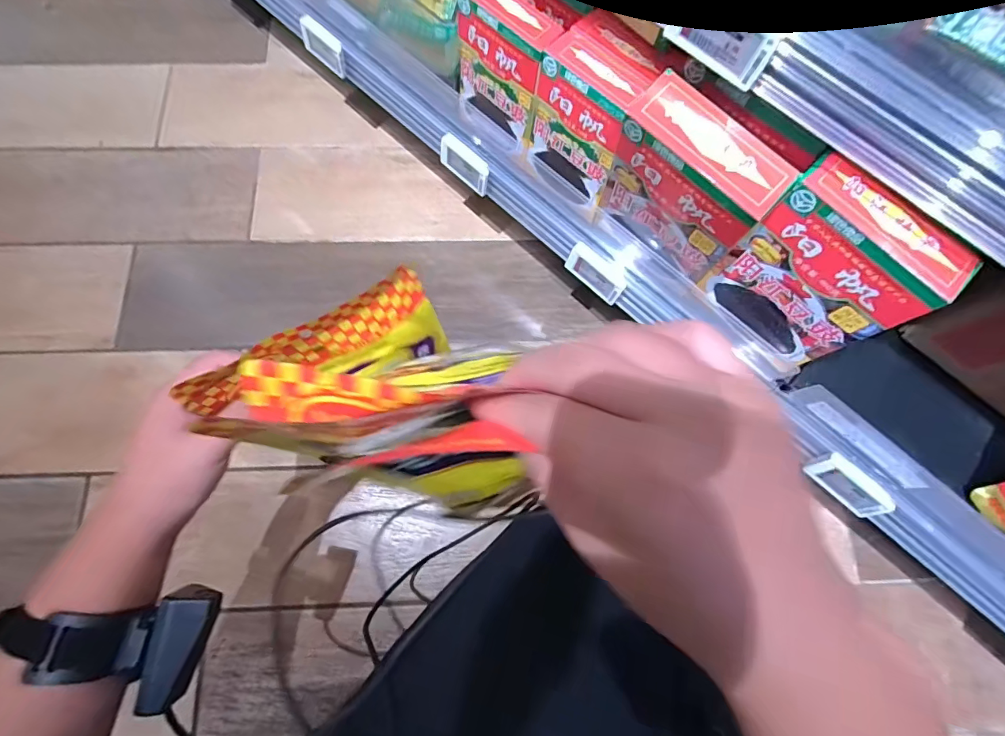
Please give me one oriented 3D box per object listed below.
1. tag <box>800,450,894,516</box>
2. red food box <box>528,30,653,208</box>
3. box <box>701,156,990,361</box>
[{"bbox_3d":[0.335,0.111,0.434,0.070,0.040,0.013,43,49,9],"label":"tag"},{"bbox_3d":[0.072,-0.219,0.415,0.092,0.118,0.049,40,78,9],"label":"red food box"},{"bbox_3d":[0.252,-0.075,0.364,0.043,0.143,0.118,-41,81,-11],"label":"box"}]

